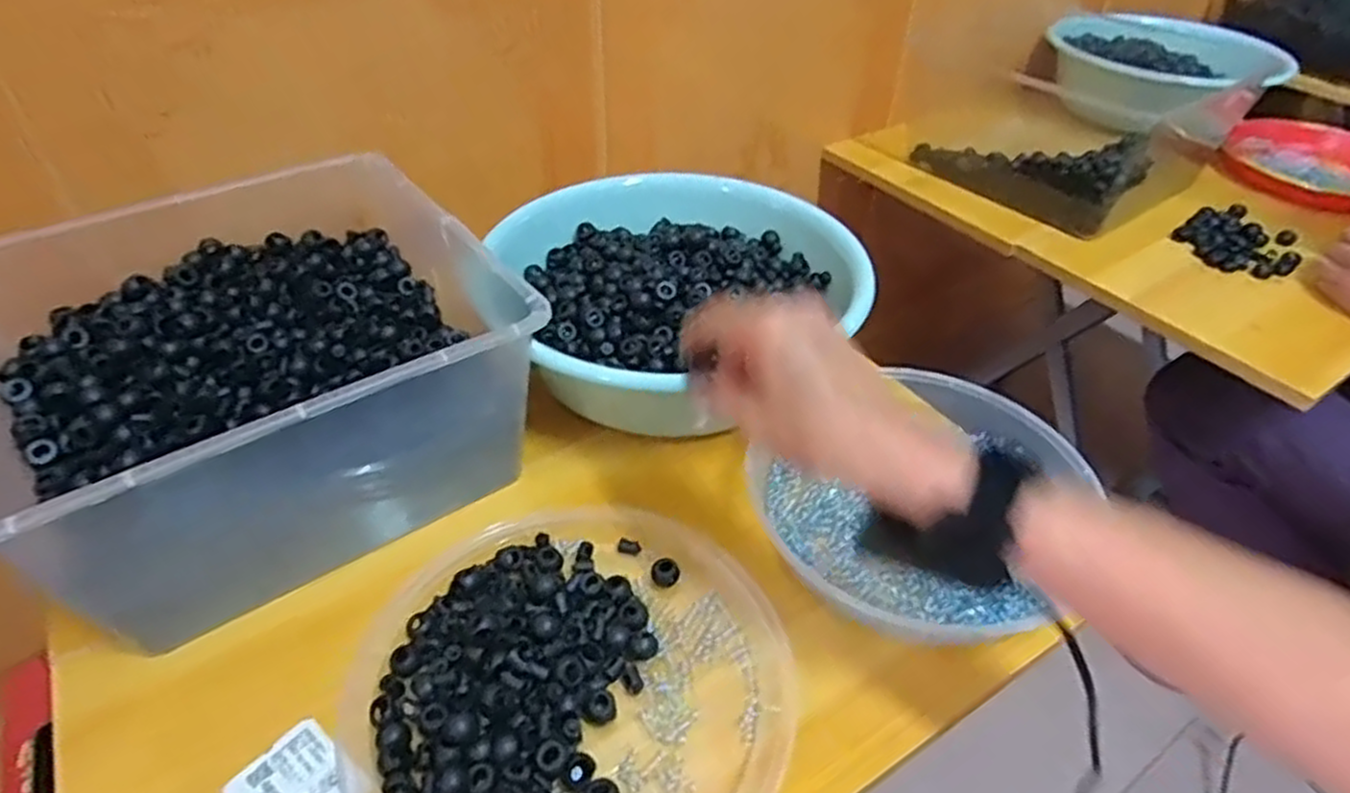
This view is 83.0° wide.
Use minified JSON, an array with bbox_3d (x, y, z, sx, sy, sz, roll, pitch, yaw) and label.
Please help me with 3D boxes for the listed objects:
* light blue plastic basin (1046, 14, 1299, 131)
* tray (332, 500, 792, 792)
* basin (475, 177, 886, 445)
[{"bbox_3d":[0.660,-0.440,1.039,0.211,0.105,0.265,-28,49,-30],"label":"light blue plastic basin"},{"bbox_3d":[-0.058,0.157,0.426,0.231,0.046,0.224,1,41,-1],"label":"tray"},{"bbox_3d":[0.004,-0.086,0.626,0.274,0.091,0.250,-12,43,-17],"label":"basin"}]

